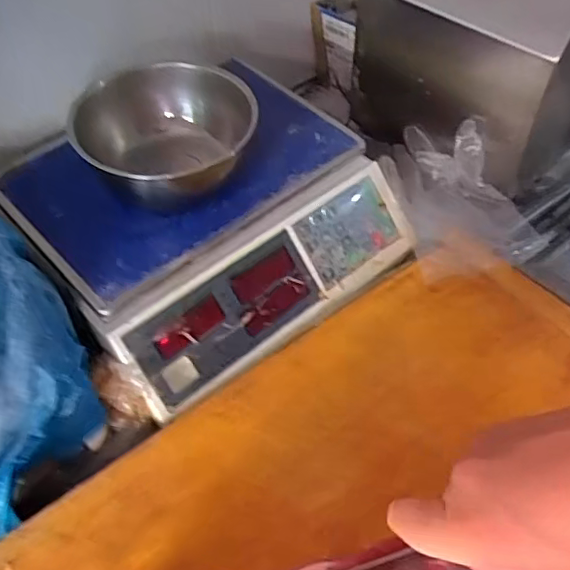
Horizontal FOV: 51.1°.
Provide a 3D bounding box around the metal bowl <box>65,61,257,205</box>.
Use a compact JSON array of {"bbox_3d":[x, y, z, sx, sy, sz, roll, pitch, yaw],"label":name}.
[{"bbox_3d":[-0.108,-0.129,0.546,0.146,0.081,0.144,0,51,1],"label":"metal bowl"}]

